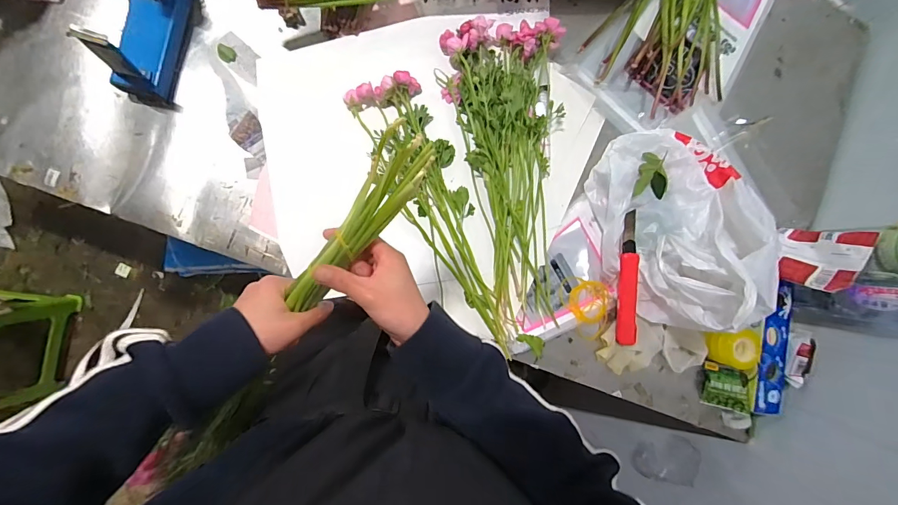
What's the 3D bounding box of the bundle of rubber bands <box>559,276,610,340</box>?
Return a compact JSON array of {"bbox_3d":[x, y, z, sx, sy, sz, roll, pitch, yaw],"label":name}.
[{"bbox_3d":[0.218,0.090,0.629,0.083,0.009,0.097,5,87,-7],"label":"bundle of rubber bands"}]

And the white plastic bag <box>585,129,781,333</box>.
[{"bbox_3d":[0.365,-0.053,0.584,0.246,0.156,0.303,-18,90,-8],"label":"white plastic bag"}]

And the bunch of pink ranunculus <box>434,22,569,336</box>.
[{"bbox_3d":[0.083,-0.127,0.599,0.176,0.048,0.449,0,88,-8],"label":"bunch of pink ranunculus"}]

